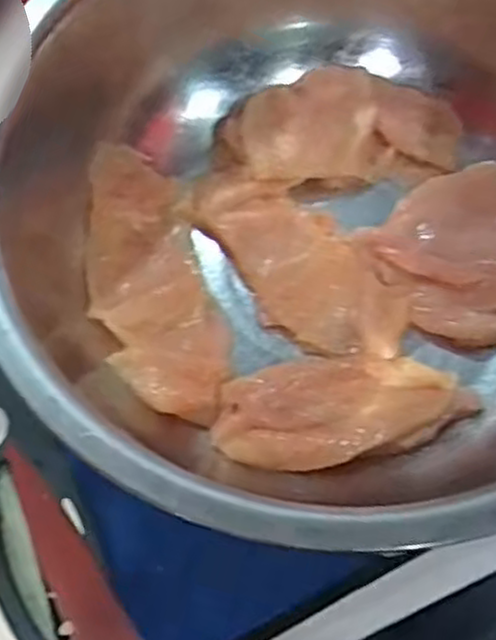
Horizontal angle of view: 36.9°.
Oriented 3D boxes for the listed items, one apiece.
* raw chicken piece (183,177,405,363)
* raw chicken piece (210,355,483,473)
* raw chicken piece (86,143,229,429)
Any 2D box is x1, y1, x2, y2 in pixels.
[{"bbox_3d":[0.031,-0.037,0.453,0.071,0.016,0.151,-32,70,-11],"label":"raw chicken piece"},{"bbox_3d":[0.051,0.047,0.414,0.138,0.011,0.065,-13,67,-3],"label":"raw chicken piece"},{"bbox_3d":[-0.059,-0.023,0.439,0.066,0.024,0.172,-18,68,-5],"label":"raw chicken piece"}]

